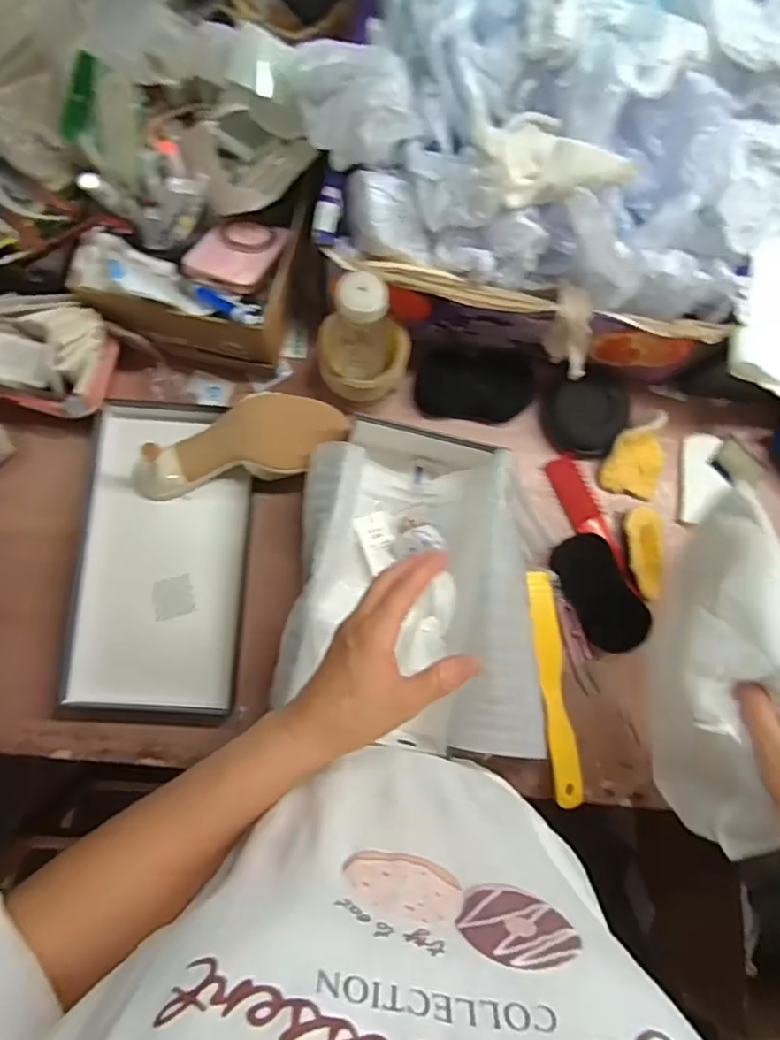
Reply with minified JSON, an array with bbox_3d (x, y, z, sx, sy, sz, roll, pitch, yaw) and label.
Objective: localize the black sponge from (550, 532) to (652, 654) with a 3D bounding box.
[{"bbox_3d":[0.216,0.074,0.630,0.061,0.037,0.126,-24,71,-7],"label":"black sponge"}]

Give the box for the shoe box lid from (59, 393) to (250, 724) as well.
[{"bbox_3d":[-0.229,0.035,0.615,0.164,0.031,0.306,3,81,-4],"label":"shoe box lid"}]

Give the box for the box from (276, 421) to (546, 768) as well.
[{"bbox_3d":[0.030,0.054,0.587,0.232,0.107,0.309,8,81,-3],"label":"box"}]

